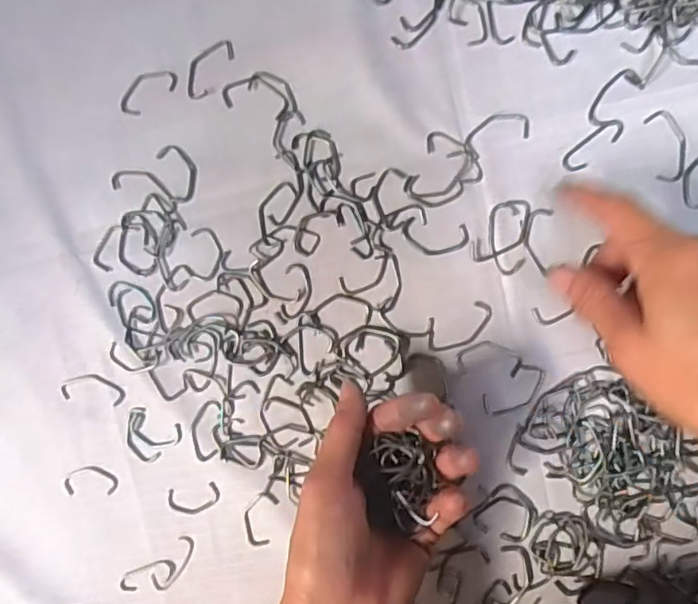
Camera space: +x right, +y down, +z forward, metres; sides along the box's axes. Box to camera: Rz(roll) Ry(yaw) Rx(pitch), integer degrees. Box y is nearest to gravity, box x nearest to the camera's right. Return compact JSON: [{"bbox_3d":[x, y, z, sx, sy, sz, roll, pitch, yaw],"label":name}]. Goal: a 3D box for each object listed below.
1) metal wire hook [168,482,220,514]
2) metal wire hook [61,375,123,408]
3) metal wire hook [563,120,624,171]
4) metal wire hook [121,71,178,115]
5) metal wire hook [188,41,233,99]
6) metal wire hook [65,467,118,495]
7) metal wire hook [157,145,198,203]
[{"bbox_3d":[-0.095,0.122,0.358,0.034,0.004,0.018,-13,91,7],"label":"metal wire hook"},{"bbox_3d":[-0.160,0.054,0.361,0.041,0.004,0.018,7,93,7],"label":"metal wire hook"},{"bbox_3d":[0.136,-0.087,0.323,0.037,0.004,0.013,-40,87,7],"label":"metal wire hook"},{"bbox_3d":[-0.121,-0.127,0.349,0.039,0.004,0.019,-28,89,7],"label":"metal wire hook"},{"bbox_3d":[-0.083,-0.138,0.342,0.022,0.004,0.038,30,96,5],"label":"metal wire hook"},{"bbox_3d":[-0.162,0.113,0.367,0.034,0.004,0.018,1,93,7],"label":"metal wire hook"},{"bbox_3d":[-0.101,-0.078,0.350,0.019,0.004,0.035,-21,90,8],"label":"metal wire hook"}]

